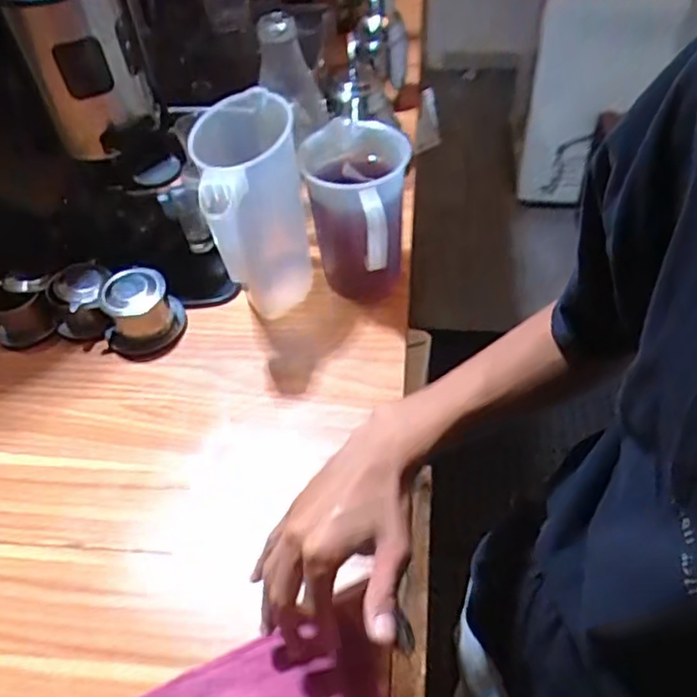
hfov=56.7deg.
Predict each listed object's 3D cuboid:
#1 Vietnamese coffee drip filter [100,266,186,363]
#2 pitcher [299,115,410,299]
[{"bbox_3d":[-0.239,-0.042,0.736,0.094,0.065,0.085,-26,52,-17],"label":"Vietnamese coffee drip filter"},{"bbox_3d":[0.008,-0.135,0.725,0.108,0.175,0.152,1,49,6],"label":"pitcher"}]

